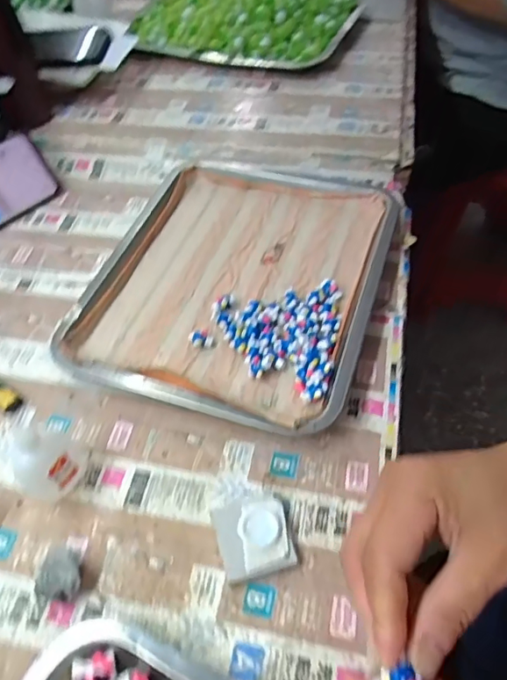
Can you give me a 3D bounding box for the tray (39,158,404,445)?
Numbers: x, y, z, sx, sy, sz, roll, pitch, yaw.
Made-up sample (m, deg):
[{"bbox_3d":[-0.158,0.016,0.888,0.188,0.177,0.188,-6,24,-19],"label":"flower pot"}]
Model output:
[{"bbox_3d":[-0.014,-0.066,0.509,0.262,0.030,0.311,15,55,14],"label":"tray"}]

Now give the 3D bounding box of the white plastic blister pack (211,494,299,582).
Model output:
[{"bbox_3d":[0.000,0.134,0.358,0.048,0.016,0.057,-15,54,-7],"label":"white plastic blister pack"}]

